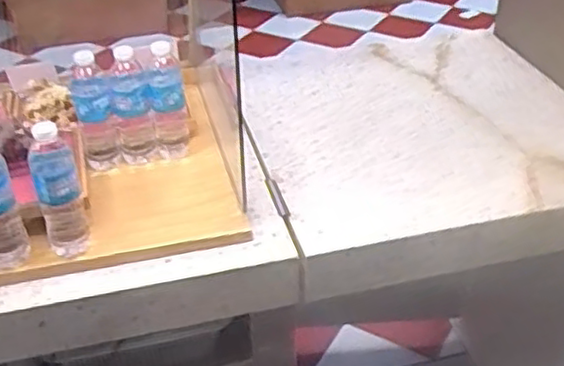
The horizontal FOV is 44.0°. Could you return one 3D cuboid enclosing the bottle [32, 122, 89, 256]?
[{"bbox_3d":[-0.336,0.015,1.047,0.065,0.217,0.066,-13,37,-16],"label":"bottle"}]

